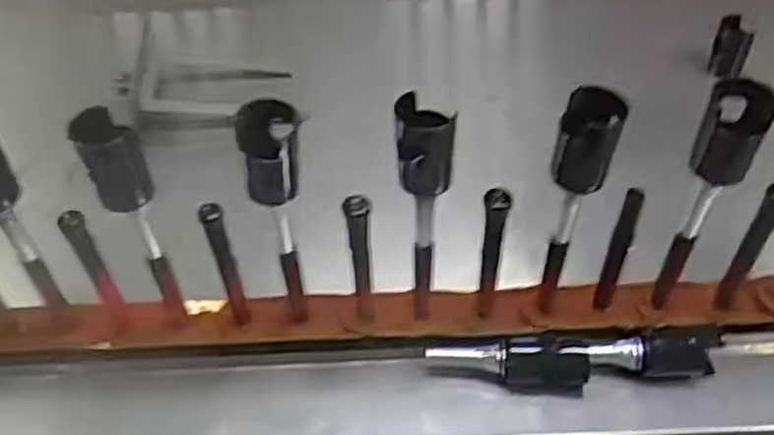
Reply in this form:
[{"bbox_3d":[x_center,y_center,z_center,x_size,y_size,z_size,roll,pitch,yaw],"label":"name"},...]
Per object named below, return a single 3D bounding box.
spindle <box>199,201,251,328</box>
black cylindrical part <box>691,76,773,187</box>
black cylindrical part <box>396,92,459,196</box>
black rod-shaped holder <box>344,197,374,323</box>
[{"bbox_3d":[-0.128,0.048,0.615,0.015,0.166,0.021,-17,49,-12],"label":"spindle"},{"bbox_3d":[0.232,-0.057,0.509,0.040,0.074,0.021,31,28,34],"label":"black cylindrical part"},{"bbox_3d":[0.027,-0.051,0.525,0.038,0.064,0.040,-1,48,2],"label":"black cylindrical part"},{"bbox_3d":[-0.020,0.036,0.607,0.018,0.146,0.015,0,48,3],"label":"black rod-shaped holder"}]

